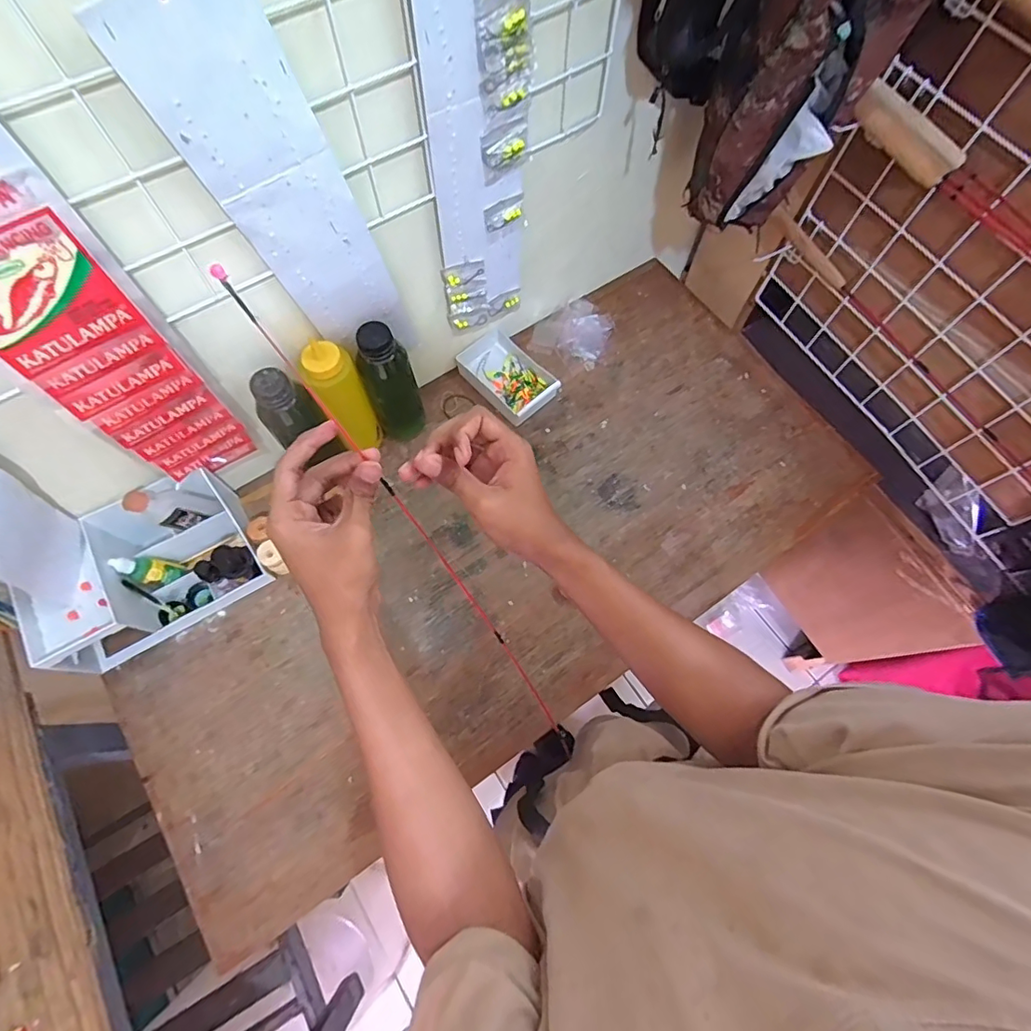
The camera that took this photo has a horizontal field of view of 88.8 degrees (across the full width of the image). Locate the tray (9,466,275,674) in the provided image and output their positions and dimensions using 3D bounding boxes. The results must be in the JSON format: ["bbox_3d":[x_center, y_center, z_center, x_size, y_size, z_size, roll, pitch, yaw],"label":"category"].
[{"bbox_3d":[-0.444,0.060,0.636,0.221,0.115,0.171,-24,71,-9],"label":"tray"}]

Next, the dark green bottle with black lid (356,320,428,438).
[{"bbox_3d":[-0.159,-0.167,0.680,0.060,0.186,0.053,-23,71,-8],"label":"dark green bottle with black lid"}]

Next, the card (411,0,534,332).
[{"bbox_3d":[-0.032,-0.350,0.525,0.104,0.389,0.030,-37,74,-13],"label":"card"}]

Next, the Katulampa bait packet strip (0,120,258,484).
[{"bbox_3d":[-0.352,-0.139,0.454,0.114,0.389,0.026,-33,73,-11],"label":"Katulampa bait packet strip"}]

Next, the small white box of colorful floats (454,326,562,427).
[{"bbox_3d":[-0.015,-0.209,0.783,0.092,0.028,0.147,-42,75,-14],"label":"small white box of colorful floats"}]

